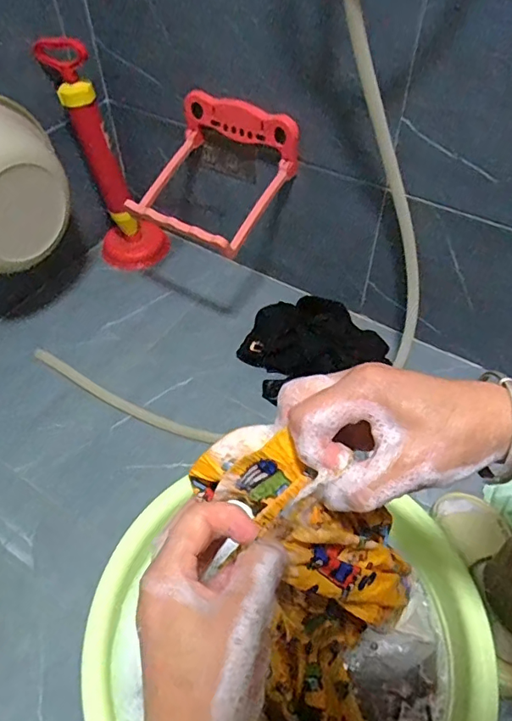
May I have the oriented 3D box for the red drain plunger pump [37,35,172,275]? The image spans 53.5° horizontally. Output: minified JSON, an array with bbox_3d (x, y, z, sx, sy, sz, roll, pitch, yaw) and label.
[{"bbox_3d":[-0.283,-0.379,0.986,0.128,0.411,0.145,-26,55,-17],"label":"red drain plunger pump"}]

